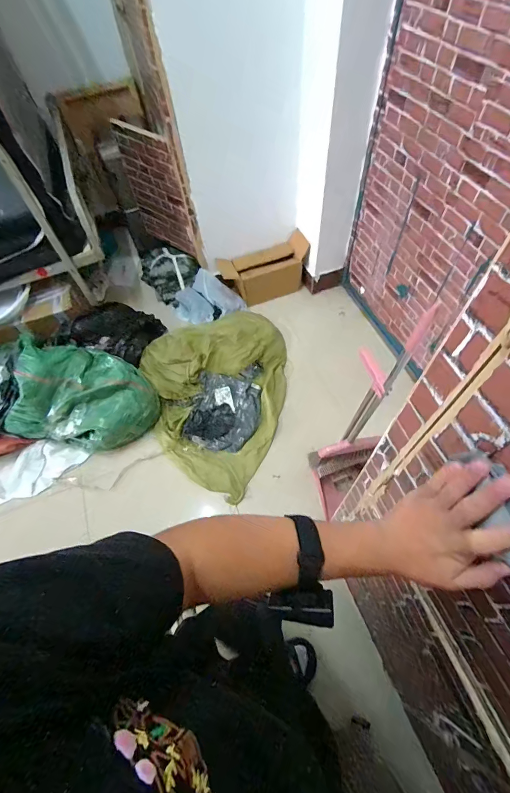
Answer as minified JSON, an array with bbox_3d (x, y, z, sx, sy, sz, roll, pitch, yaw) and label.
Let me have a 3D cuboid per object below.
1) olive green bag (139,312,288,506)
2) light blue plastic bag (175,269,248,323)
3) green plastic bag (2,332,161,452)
[{"bbox_3d":[-0.143,0.025,1.619,0.685,0.190,0.868,-11,60,-2],"label":"olive green bag"},{"bbox_3d":[-0.265,-0.518,1.907,0.350,0.164,0.254,33,68,21],"label":"light blue plastic bag"},{"bbox_3d":[-0.747,-0.008,1.505,0.589,0.319,0.376,6,61,8],"label":"green plastic bag"}]

